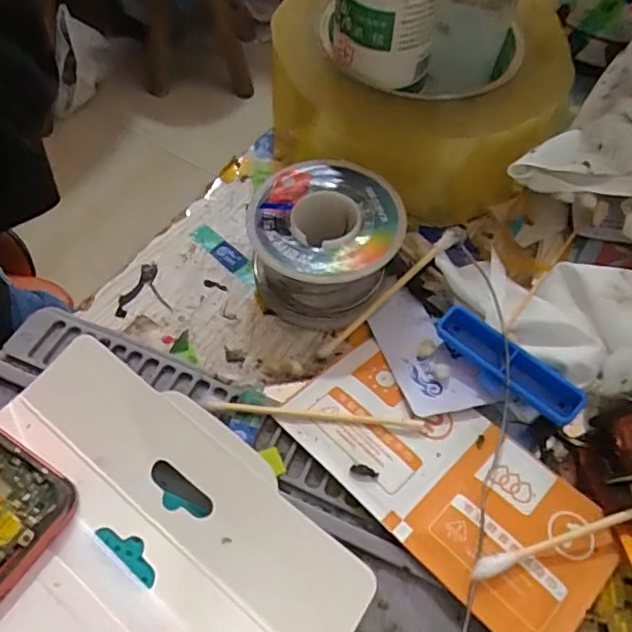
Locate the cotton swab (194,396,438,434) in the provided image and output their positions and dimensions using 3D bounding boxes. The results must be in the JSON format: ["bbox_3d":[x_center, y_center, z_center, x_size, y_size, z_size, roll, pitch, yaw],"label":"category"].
[{"bbox_3d":[-0.001,0.031,0.181,0.073,0.004,0.004,6,58,2],"label":"cotton swab"}]

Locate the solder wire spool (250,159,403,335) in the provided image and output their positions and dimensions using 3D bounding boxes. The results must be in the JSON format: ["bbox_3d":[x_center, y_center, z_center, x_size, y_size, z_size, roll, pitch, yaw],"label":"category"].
[{"bbox_3d":[0.004,-0.028,0.209,0.050,0.033,0.052,1,58,-1],"label":"solder wire spool"}]

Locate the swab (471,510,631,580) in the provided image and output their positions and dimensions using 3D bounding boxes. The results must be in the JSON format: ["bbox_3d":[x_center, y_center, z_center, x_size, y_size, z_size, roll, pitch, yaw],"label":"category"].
[{"bbox_3d":[0.077,0.059,0.161,0.074,0.006,0.005,-15,60,-11],"label":"swab"}]

